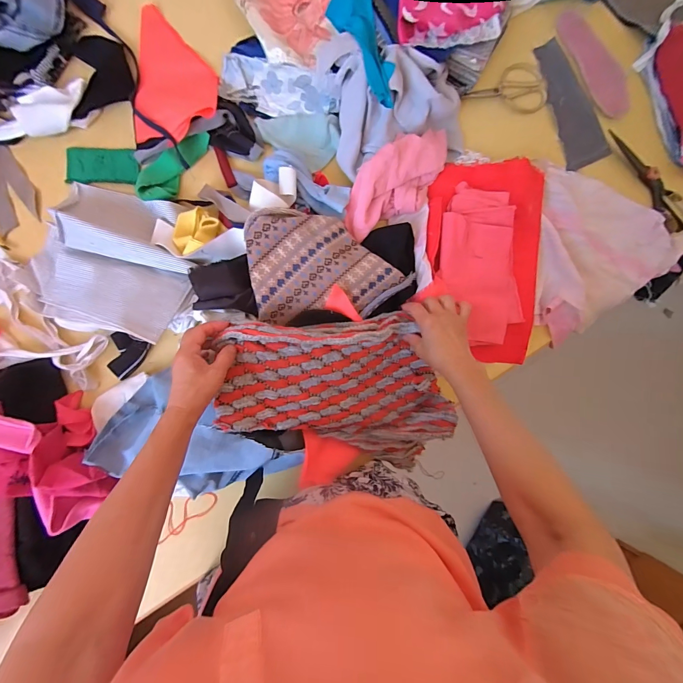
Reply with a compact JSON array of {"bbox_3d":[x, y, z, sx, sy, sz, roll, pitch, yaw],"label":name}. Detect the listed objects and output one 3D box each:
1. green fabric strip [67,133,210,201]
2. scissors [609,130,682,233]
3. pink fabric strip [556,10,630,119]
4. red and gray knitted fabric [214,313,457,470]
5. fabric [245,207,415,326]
[{"bbox_3d":[-0.309,-0.263,0.518,0.212,0.035,0.092,-12,90,-9],"label":"green fabric strip"},{"bbox_3d":[0.583,-0.303,0.627,0.066,0.010,0.232,-37,94,-8],"label":"scissors"},{"bbox_3d":[0.476,-0.521,0.628,0.064,0.007,0.214,-28,91,2],"label":"pink fabric strip"},{"bbox_3d":[0.007,0.058,0.496,0.337,0.079,0.210,13,86,-8],"label":"red and gray knitted fabric"},{"bbox_3d":[-0.012,-0.112,0.498,0.239,0.041,0.169,-7,89,-9],"label":"fabric"}]

